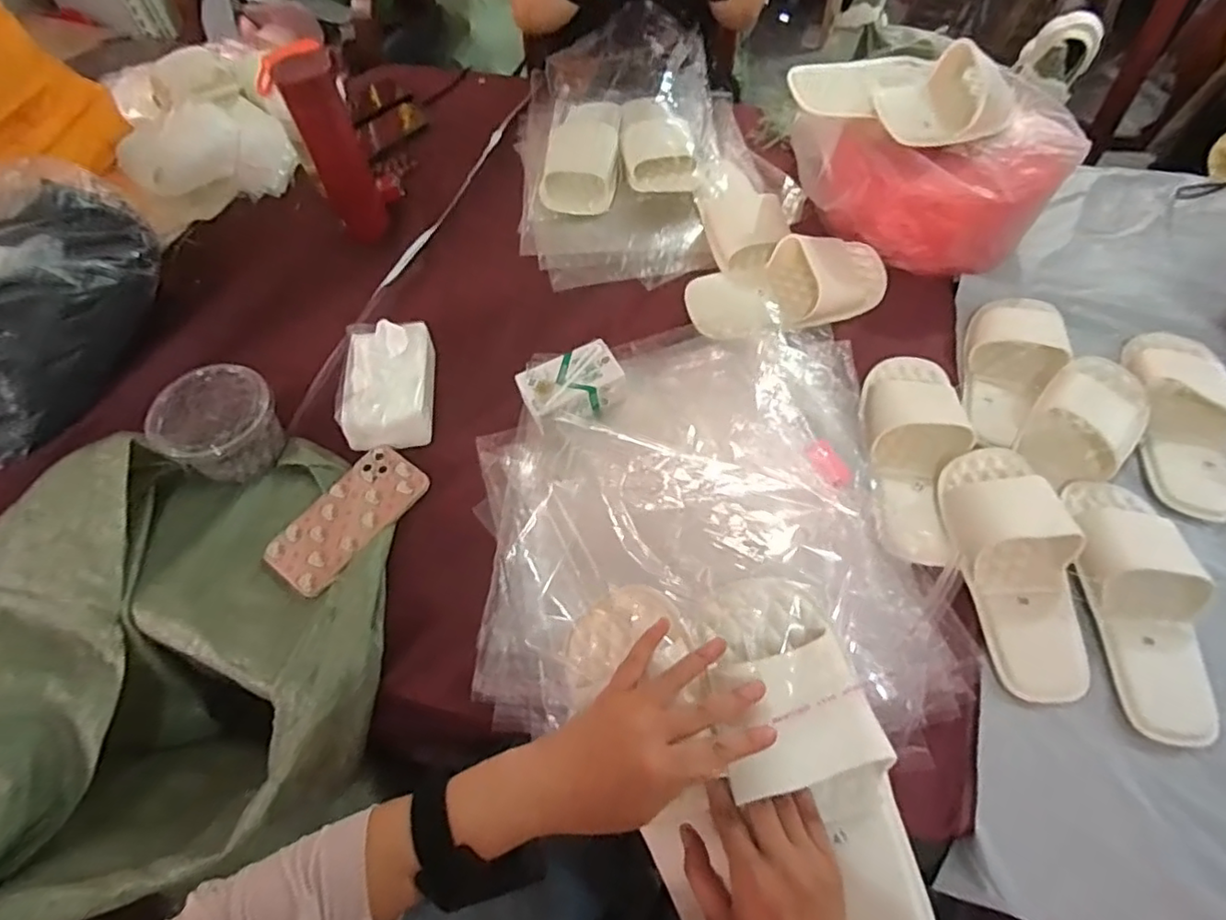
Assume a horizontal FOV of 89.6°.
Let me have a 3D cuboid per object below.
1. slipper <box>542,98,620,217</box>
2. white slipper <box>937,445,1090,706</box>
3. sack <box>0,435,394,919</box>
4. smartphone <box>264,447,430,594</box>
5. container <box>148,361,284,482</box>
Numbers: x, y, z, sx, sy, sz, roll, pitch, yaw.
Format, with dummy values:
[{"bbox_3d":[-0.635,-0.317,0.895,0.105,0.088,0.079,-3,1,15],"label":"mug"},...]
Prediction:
[{"bbox_3d":[-0.047,-0.450,0.912,0.109,0.061,0.210,3,59,4],"label":"slipper"},{"bbox_3d":[0.376,0.087,0.569,0.102,0.062,0.237,4,59,4],"label":"white slipper"},{"bbox_3d":[-0.440,0.229,0.636,0.461,0.264,0.410,-20,60,-10],"label":"sack"},{"bbox_3d":[-0.273,0.058,0.638,0.084,0.009,0.166,29,64,18],"label":"smartphone"},{"bbox_3d":[-0.413,-0.037,0.654,0.099,0.080,0.105,-1,58,1],"label":"container"}]

